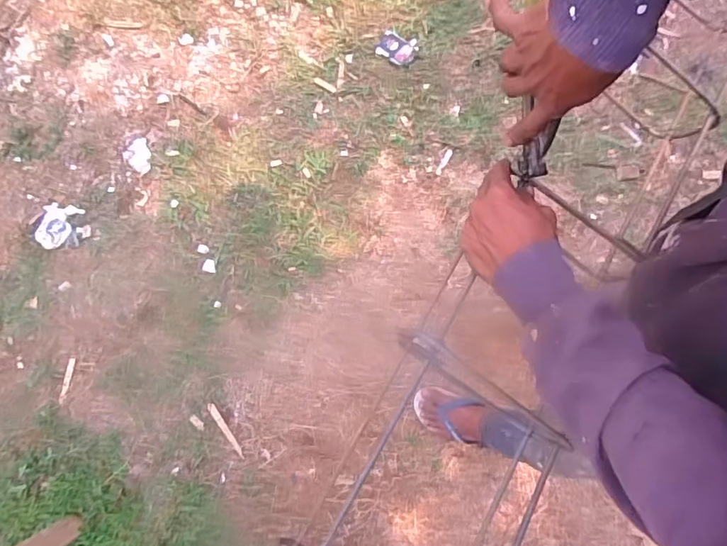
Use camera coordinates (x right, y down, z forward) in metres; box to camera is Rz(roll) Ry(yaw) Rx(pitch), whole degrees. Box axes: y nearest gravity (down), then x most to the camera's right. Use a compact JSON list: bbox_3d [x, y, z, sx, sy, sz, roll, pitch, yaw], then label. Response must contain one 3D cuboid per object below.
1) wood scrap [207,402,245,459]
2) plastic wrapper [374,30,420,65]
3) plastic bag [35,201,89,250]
[{"bbox_3d":[-0.329,0.375,1.186,0.020,0.005,0.151,-35,71,-8],"label":"wood scrap"},{"bbox_3d":[0.098,-0.655,1.447,0.107,0.007,0.089,28,79,6],"label":"plastic wrapper"},{"bbox_3d":[-0.787,-0.124,1.306,0.129,0.024,0.123,3,77,1],"label":"plastic bag"}]

